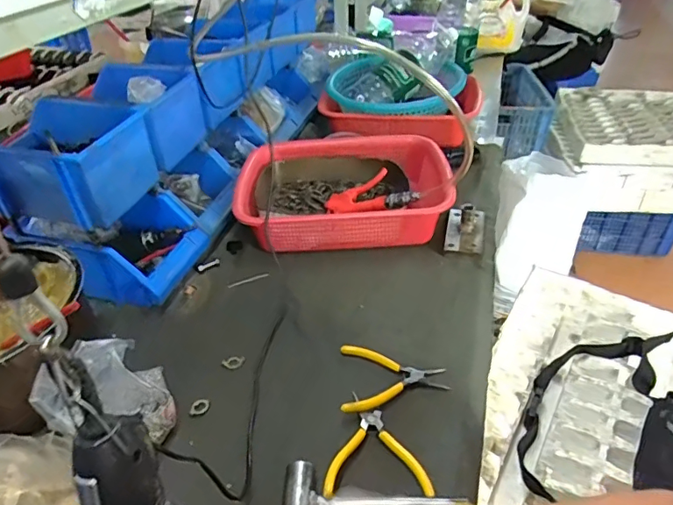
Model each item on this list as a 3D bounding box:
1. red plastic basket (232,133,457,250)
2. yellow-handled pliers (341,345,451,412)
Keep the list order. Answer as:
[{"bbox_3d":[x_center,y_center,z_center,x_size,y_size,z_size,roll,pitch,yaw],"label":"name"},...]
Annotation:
[{"bbox_3d":[0.014,-0.113,0.886,0.352,0.090,0.277,-2,37,-1],"label":"red plastic basket"},{"bbox_3d":[0.071,0.151,0.618,0.128,0.023,0.110,-1,37,0],"label":"yellow-handled pliers"}]

